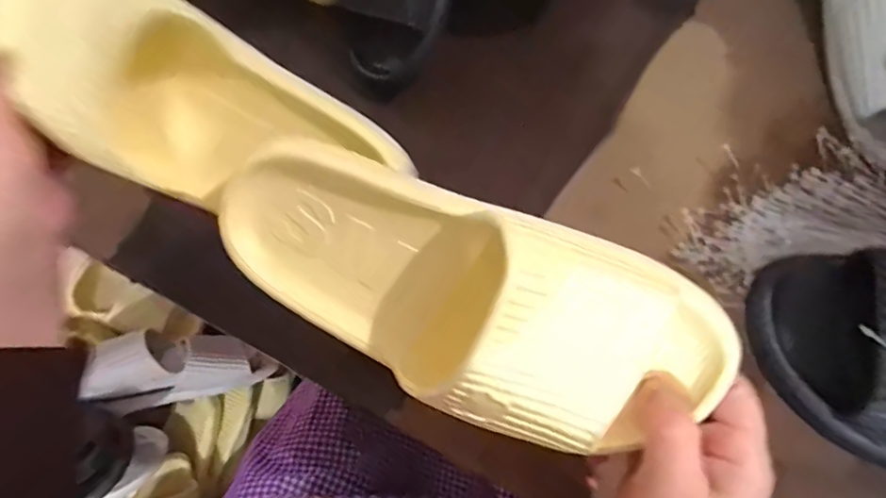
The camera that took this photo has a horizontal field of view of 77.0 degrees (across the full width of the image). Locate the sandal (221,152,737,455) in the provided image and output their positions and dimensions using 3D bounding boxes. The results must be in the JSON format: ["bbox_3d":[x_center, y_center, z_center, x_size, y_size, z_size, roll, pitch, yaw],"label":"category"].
[{"bbox_3d":[0.008,0.019,0.251,0.237,0.073,0.091,20,71,15],"label":"sandal"}]

